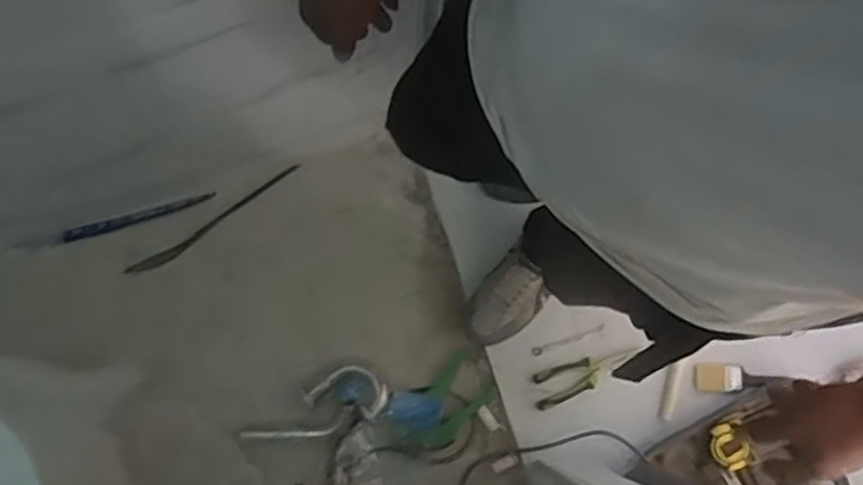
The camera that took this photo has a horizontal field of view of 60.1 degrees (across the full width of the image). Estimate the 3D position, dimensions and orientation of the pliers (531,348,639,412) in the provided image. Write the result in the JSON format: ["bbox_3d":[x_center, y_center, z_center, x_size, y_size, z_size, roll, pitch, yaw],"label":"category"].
[{"bbox_3d":[0.256,0.218,1.241,0.184,0.020,0.056,-21,81,-6],"label":"pliers"}]

